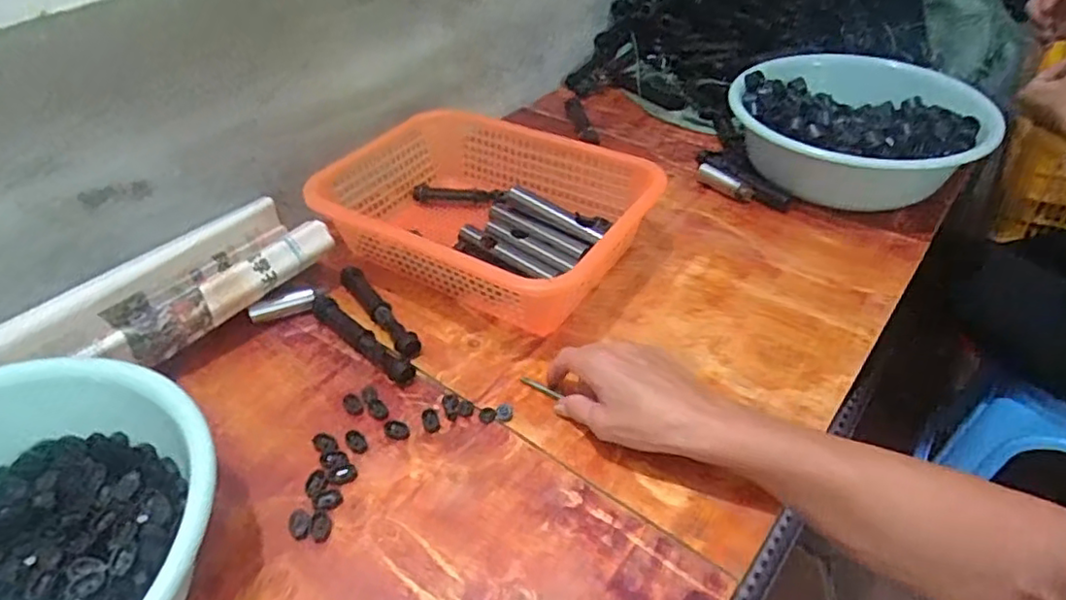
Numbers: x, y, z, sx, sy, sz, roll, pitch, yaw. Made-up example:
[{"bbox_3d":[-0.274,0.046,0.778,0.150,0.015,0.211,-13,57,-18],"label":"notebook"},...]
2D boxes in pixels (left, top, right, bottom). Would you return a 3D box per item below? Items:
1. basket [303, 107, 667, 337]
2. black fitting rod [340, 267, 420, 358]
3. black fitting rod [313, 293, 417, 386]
[{"bbox_3d":[-0.048,-0.092,0.684,0.330,0.103,0.244,24,47,25],"label":"basket"},{"bbox_3d":[-0.155,0.010,0.630,0.022,0.018,0.148,-26,47,-26],"label":"black fitting rod"},{"bbox_3d":[-0.165,0.035,0.601,0.141,0.020,0.019,30,50,30],"label":"black fitting rod"}]

